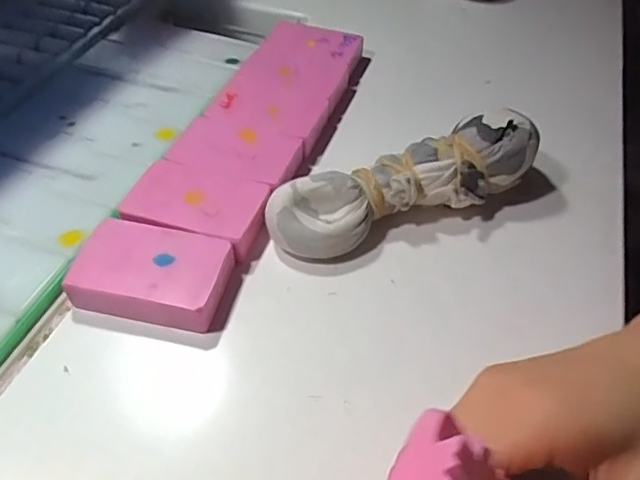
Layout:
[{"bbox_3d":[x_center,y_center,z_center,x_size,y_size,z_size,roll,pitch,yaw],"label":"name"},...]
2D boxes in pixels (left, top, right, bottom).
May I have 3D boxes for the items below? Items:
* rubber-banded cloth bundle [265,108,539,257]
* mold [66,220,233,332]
[{"bbox_3d":[0.044,-0.029,0.305,0.145,0.048,0.039,-16,50,-14],"label":"rubber-banded cloth bundle"},{"bbox_3d":[-0.081,0.016,0.277,0.070,0.018,0.047,10,48,9],"label":"mold"}]

